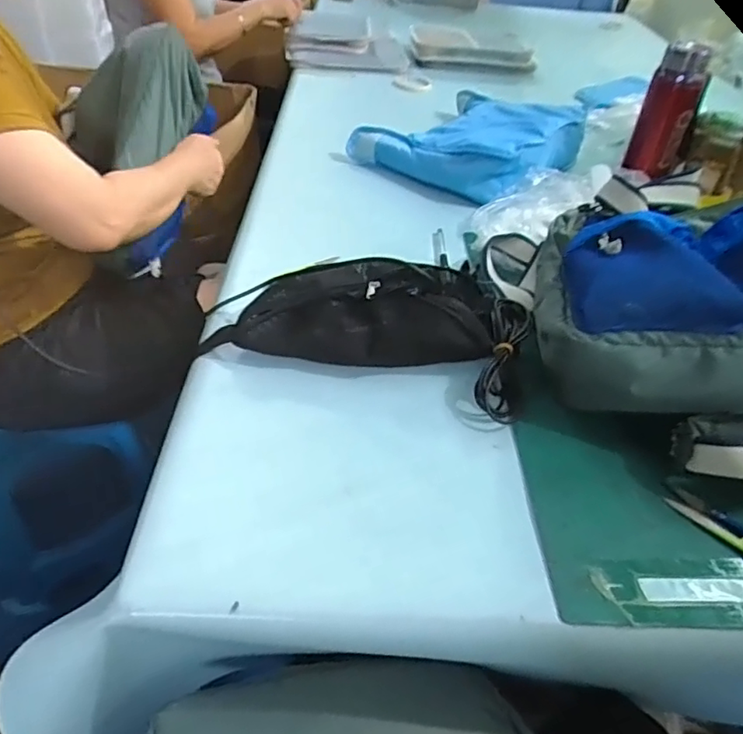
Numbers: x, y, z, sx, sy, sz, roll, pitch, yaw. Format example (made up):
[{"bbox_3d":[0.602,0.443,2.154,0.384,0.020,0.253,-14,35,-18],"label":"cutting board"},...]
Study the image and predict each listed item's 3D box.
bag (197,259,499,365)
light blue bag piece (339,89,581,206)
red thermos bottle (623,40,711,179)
[{"bbox_3d":[-0.016,-0.072,0.635,0.299,0.087,0.128,5,42,-1],"label":"bag"},{"bbox_3d":[0.186,-0.408,1.017,0.305,0.098,0.336,36,50,28],"label":"light blue bag piece"},{"bbox_3d":[0.481,-0.409,0.921,0.085,0.187,0.076,17,43,12],"label":"red thermos bottle"}]

